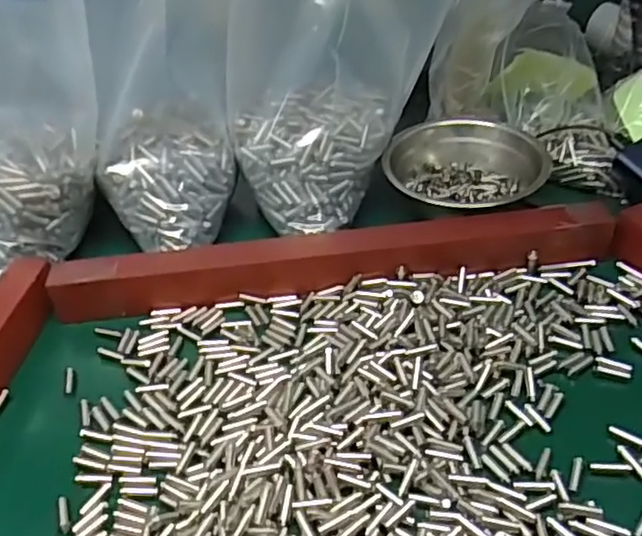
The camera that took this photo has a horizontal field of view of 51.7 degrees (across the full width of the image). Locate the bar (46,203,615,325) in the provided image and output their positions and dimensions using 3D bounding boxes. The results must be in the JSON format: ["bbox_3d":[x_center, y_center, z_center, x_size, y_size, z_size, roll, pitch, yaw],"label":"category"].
[{"bbox_3d":[0.008,-0.008,0.490,0.399,0.035,0.043,-7,39,-1],"label":"bar"}]

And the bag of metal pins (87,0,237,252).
[{"bbox_3d":[-0.117,-0.123,0.501,0.113,0.221,0.112,-15,39,-11],"label":"bag of metal pins"}]

